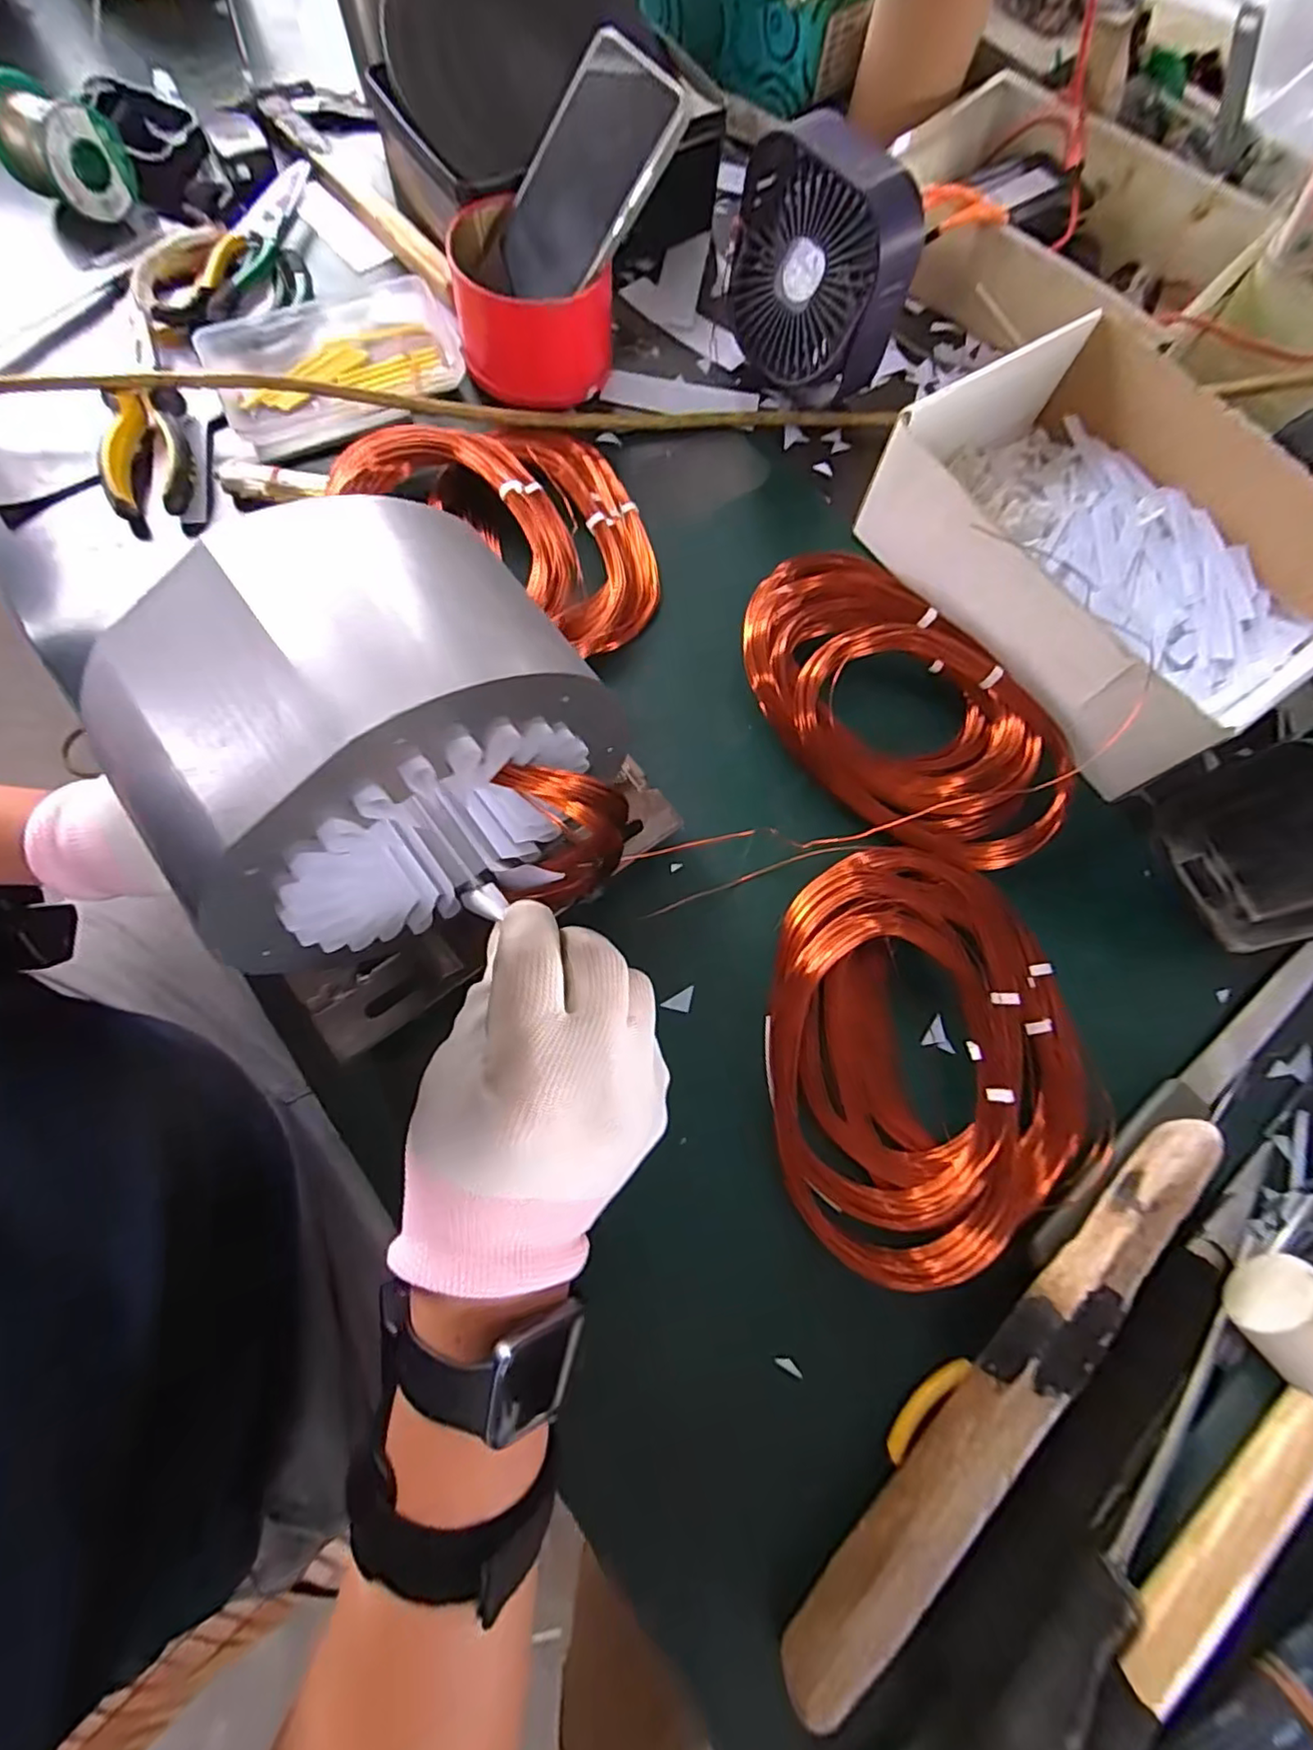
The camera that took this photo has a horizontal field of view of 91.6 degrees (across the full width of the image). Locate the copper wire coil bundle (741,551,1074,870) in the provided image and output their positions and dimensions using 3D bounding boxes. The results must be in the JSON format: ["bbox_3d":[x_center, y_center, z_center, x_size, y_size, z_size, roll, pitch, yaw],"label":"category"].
[{"bbox_3d":[0.135,-0.102,0.362,0.113,0.036,0.224,-36,78,-12],"label":"copper wire coil bundle"}]

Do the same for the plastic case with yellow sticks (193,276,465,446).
[{"bbox_3d":[-0.217,-0.350,0.435,0.162,0.029,0.084,-22,75,-8],"label":"plastic case with yellow sticks"}]

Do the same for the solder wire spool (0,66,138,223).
[{"bbox_3d":[-0.423,-0.512,0.455,0.073,0.055,0.059,31,75,7],"label":"solder wire spool"}]

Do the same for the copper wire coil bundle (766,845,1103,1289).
[{"bbox_3d":[0.135,0.082,0.314,0.155,0.026,0.194,-2,73,-3],"label":"copper wire coil bundle"}]

